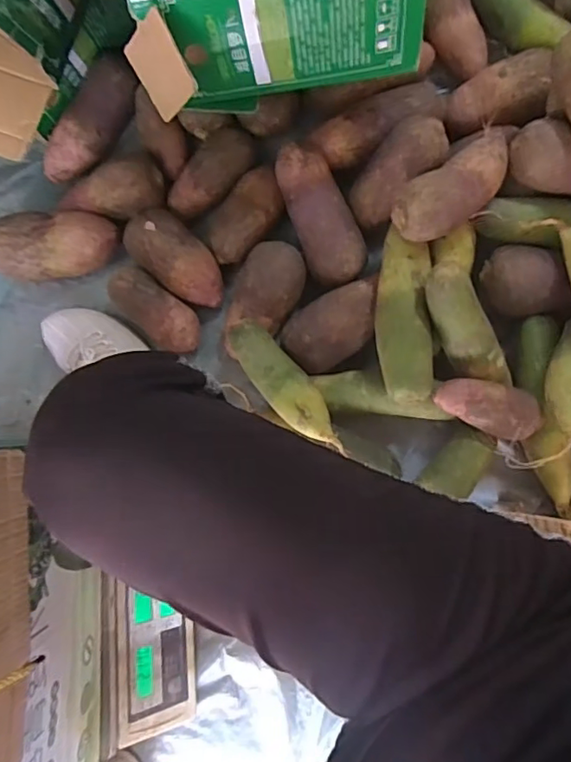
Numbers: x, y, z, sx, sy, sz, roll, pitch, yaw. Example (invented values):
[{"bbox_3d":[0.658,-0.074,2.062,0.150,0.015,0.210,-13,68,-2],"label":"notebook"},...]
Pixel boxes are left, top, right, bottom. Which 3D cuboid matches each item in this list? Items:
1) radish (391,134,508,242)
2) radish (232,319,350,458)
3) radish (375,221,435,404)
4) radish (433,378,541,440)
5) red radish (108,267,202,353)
[{"bbox_3d":[0.185,-0.209,0.584,0.153,0.051,0.068,-37,84,2],"label":"radish"},{"bbox_3d":[0.002,0.008,0.624,0.052,0.059,0.185,-41,84,2],"label":"radish"},{"bbox_3d":[0.132,-0.073,0.619,0.061,0.051,0.198,-1,87,5],"label":"radish"},{"bbox_3d":[0.223,0.030,0.603,0.116,0.047,0.054,16,88,6],"label":"radish"},{"bbox_3d":[-0.165,-0.088,0.688,0.128,0.047,0.059,39,91,6],"label":"red radish"}]

